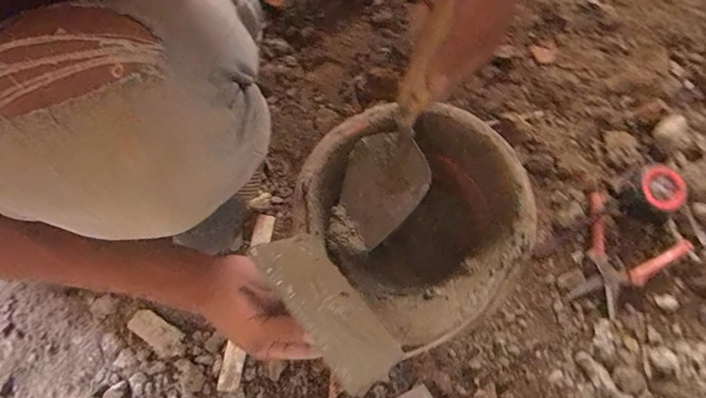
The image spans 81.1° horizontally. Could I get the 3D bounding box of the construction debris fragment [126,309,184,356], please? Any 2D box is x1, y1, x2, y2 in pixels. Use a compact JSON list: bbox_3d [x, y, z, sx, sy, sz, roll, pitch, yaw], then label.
[{"bbox_3d":[-0.266,0.176,0.551,0.071,0.006,0.038,35,80,6],"label":"construction debris fragment"}]

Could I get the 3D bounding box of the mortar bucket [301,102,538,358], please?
[{"bbox_3d":[0.070,0.019,0.507,0.225,0.176,0.238,0,79,-1],"label":"mortar bucket"}]

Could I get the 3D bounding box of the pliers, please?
[{"bbox_3d":[0.371,0.090,0.572,0.148,0.019,0.142,29,80,5],"label":"pliers"}]

